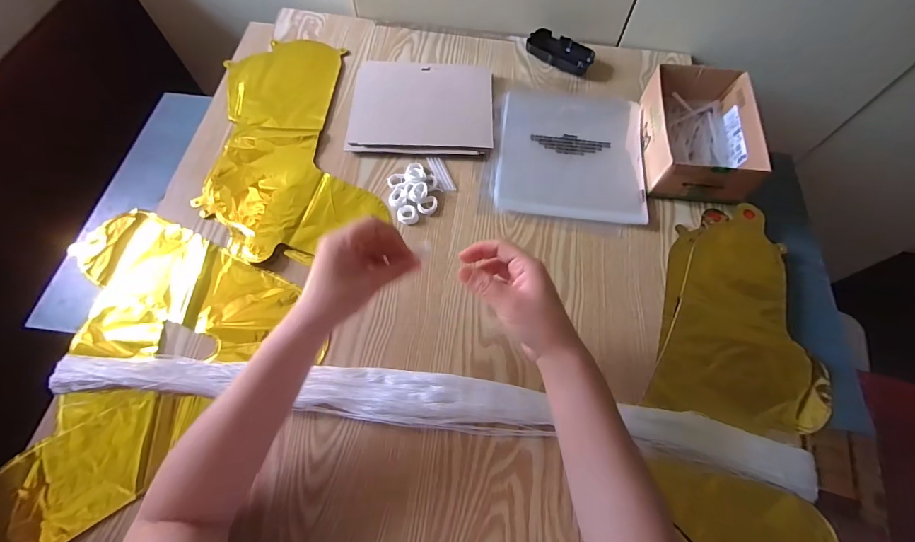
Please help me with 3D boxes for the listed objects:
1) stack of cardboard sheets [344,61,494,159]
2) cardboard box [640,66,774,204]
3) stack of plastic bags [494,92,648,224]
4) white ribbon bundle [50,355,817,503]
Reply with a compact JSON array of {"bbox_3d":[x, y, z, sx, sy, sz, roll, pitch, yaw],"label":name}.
[{"bbox_3d":[-0.053,-0.251,0.600,0.209,0.016,0.172,3,66,0],"label":"stack of cardboard sheets"},{"bbox_3d":[0.330,-0.192,0.551,0.130,0.069,0.184,6,66,1],"label":"cardboard box"},{"bbox_3d":[0.165,-0.175,0.574,0.205,0.013,0.220,7,66,2],"label":"stack of plastic bags"},{"bbox_3d":[-0.028,0.143,0.420,0.787,0.027,0.063,8,66,2],"label":"white ribbon bundle"}]

